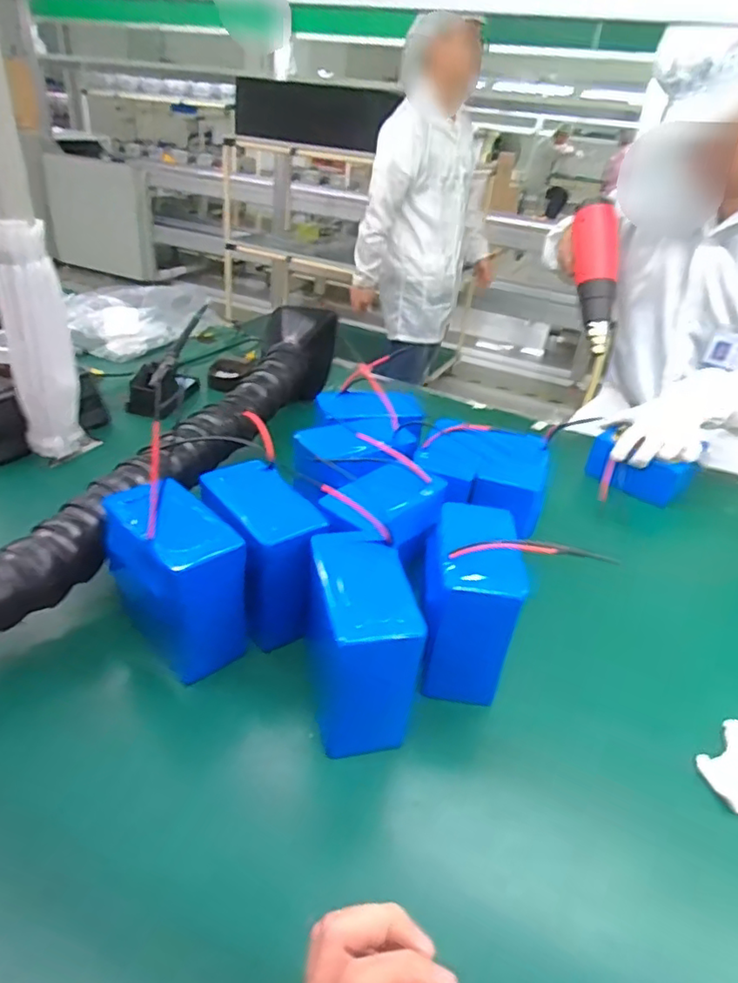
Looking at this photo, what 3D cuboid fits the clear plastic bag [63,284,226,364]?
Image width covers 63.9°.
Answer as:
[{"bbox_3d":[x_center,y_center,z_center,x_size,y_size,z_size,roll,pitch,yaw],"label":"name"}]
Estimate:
[{"bbox_3d":[-0.503,-0.386,1.275,0.255,0.096,0.347,13,32,8],"label":"clear plastic bag"}]

